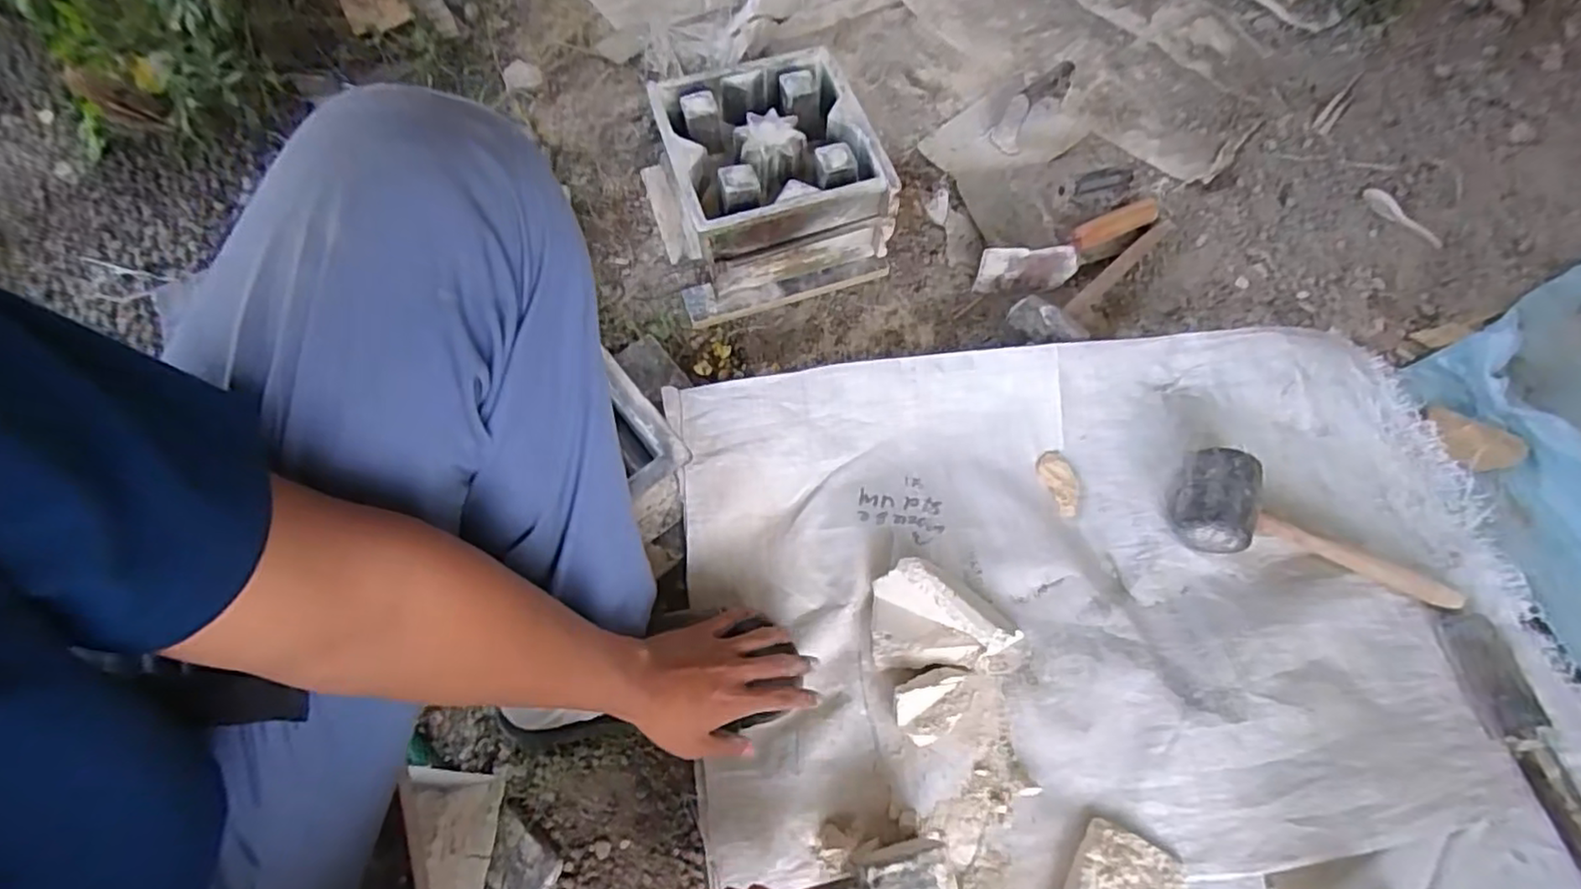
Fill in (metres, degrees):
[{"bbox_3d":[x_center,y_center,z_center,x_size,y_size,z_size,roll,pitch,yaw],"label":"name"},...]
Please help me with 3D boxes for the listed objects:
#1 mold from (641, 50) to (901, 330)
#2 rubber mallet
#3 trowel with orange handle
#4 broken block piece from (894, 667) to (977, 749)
[{"bbox_3d":[-0.038,-0.312,0.806,0.247,0.148,0.249,-19,66,-8],"label":"mold"},{"bbox_3d":[0.542,0.096,0.693,0.291,0.076,0.098,19,66,-5],"label":"rubber mallet"},{"bbox_3d":[0.359,-0.247,0.831,0.271,0.065,0.058,-23,67,-10],"label":"trowel with orange handle"},{"bbox_3d":[0.137,0.239,0.619,0.082,0.047,0.055,-23,67,-10],"label":"broken block piece"}]

